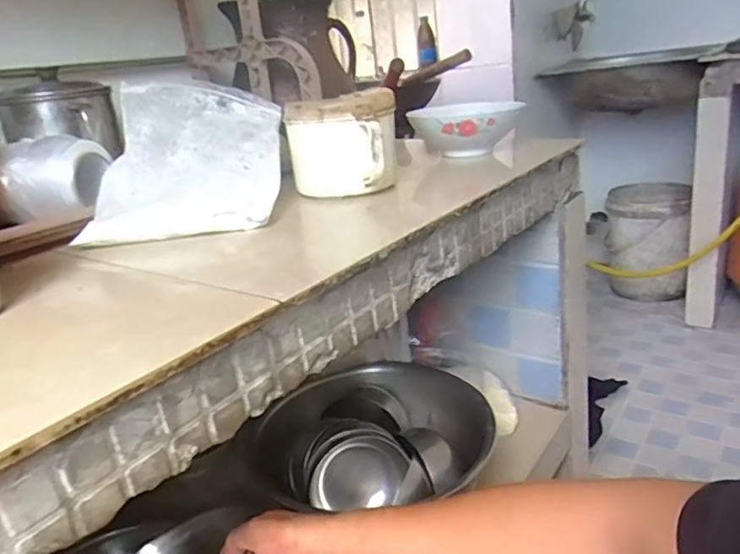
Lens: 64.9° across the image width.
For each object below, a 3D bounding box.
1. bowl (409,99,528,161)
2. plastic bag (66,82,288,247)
[{"bbox_3d":[0.122,-0.194,0.775,0.132,0.058,0.162,-8,20,-3],"label":"bowl"},{"bbox_3d":[-0.178,-0.130,0.587,0.164,0.124,0.204,-7,20,-1],"label":"plastic bag"}]

